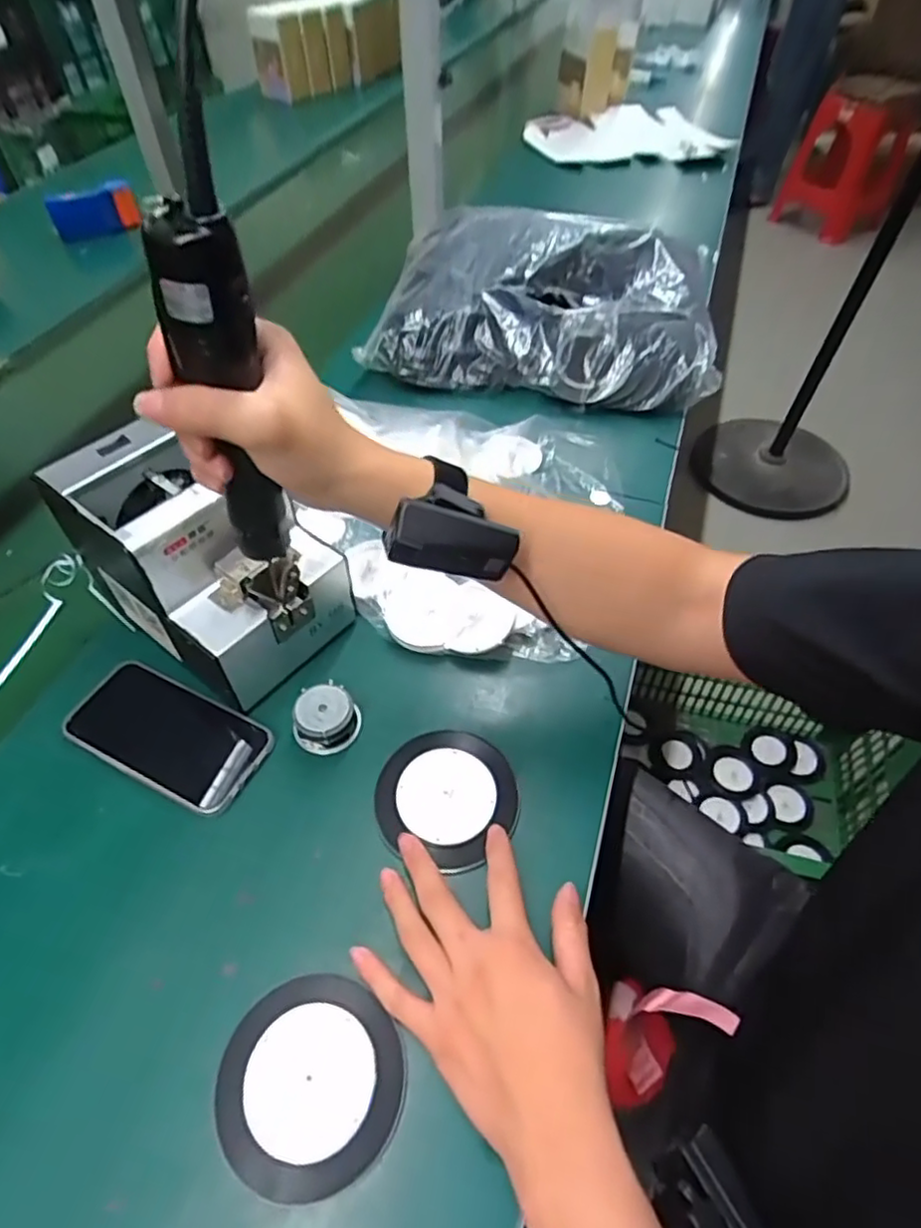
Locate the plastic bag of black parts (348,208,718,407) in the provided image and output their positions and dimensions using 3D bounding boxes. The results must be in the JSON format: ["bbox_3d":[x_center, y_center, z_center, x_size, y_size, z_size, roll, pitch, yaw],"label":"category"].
[{"bbox_3d":[0.114,-0.410,0.813,0.403,0.089,0.328,7,51,6],"label":"plastic bag of black parts"}]

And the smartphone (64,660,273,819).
[{"bbox_3d":[-0.217,0.088,0.479,0.149,0.008,0.075,21,54,16],"label":"smartphone"}]

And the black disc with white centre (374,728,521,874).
[{"bbox_3d":[-0.009,0.126,0.454,0.097,0.006,0.092,0,53,0],"label":"black disc with white centre"}]

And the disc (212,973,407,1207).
[{"bbox_3d":[-0.082,0.254,0.351,0.098,0.006,0.094,0,51,0],"label":"disc"}]

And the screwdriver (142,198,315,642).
[{"bbox_3d":[-0.121,-0.080,0.373,0.040,0.279,0.035,-22,61,-19],"label":"screwdriver"}]

